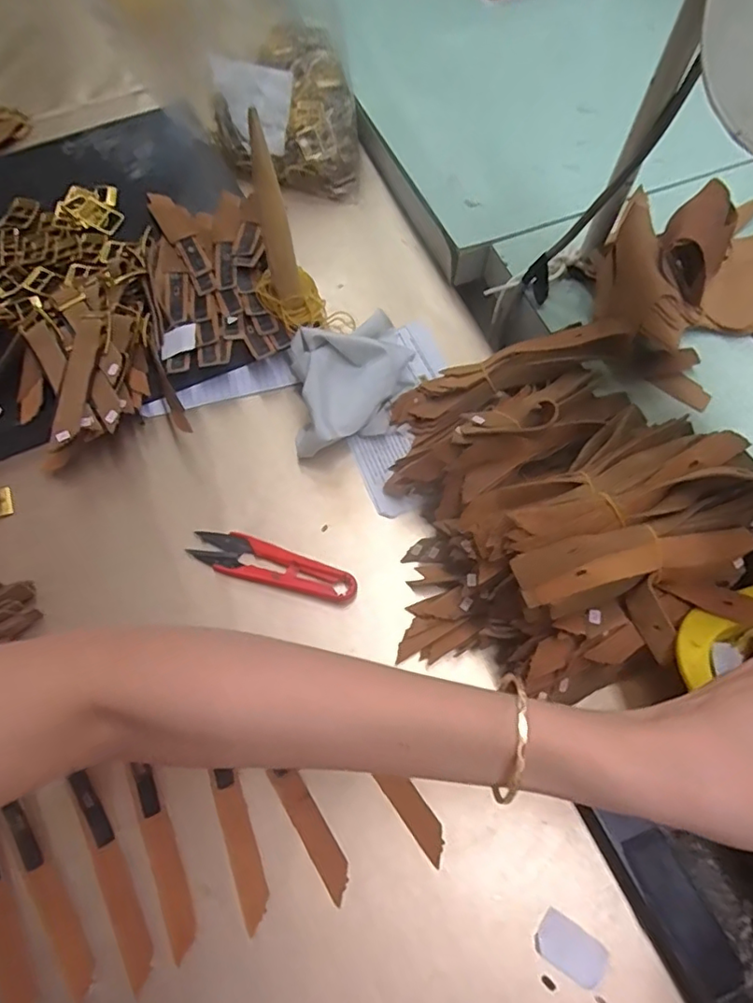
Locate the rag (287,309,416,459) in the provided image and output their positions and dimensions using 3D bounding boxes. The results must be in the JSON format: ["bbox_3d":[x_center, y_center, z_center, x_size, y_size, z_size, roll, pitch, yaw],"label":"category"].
[{"bbox_3d":[-0.022,-0.094,0.440,0.107,0.043,0.090,-25,67,-9],"label":"rag"}]

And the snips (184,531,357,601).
[{"bbox_3d":[-0.070,0.044,0.393,0.116,0.009,0.028,14,67,8],"label":"snips"}]

